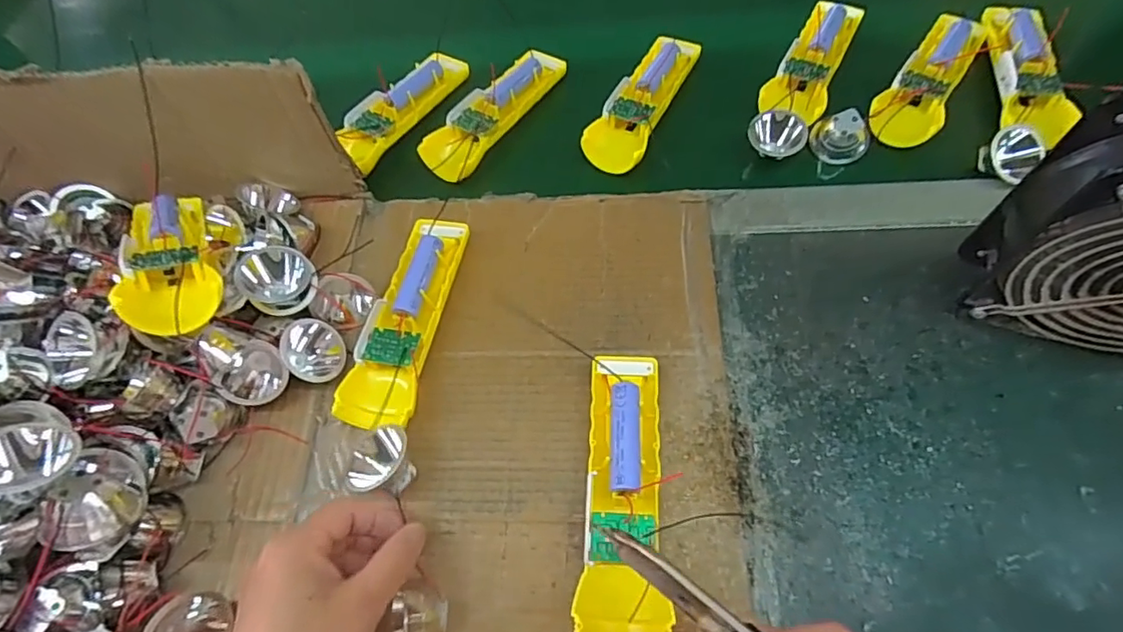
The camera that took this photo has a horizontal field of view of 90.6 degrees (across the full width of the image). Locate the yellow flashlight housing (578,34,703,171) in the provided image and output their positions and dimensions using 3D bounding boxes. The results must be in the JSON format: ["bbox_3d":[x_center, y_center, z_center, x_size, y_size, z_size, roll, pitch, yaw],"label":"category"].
[{"bbox_3d":[0.068,-0.188,0.472,0.051,0.025,0.149,23,69,13],"label":"yellow flashlight housing"}]

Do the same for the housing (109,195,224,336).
[{"bbox_3d":[-0.251,-0.038,0.362,0.052,0.037,0.165,3,37,-33],"label":"housing"}]

